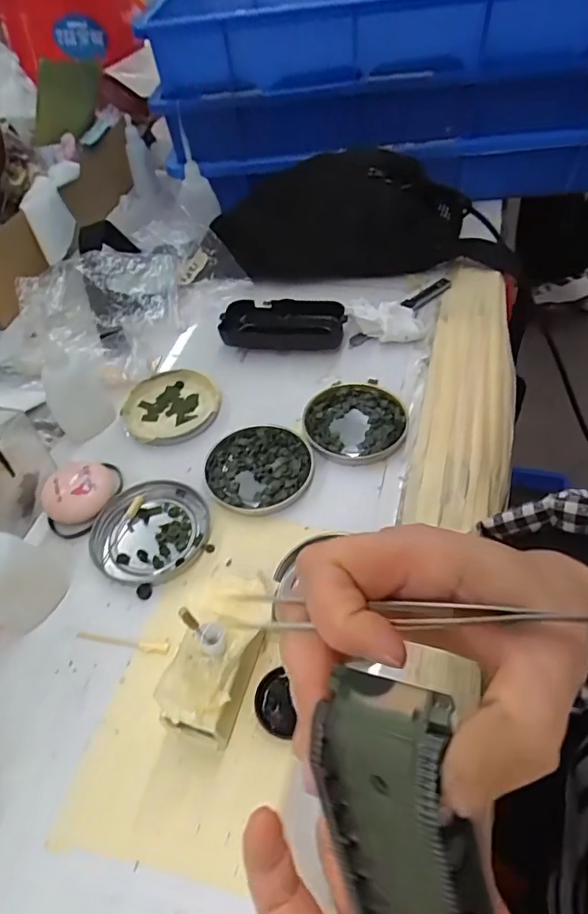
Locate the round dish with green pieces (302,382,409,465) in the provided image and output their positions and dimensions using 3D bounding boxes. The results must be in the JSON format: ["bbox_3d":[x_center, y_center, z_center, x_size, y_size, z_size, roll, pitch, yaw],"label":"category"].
[{"bbox_3d":[0.047,-0.029,0.406,0.076,0.008,0.080,-4,50,4],"label":"round dish with green pieces"}]

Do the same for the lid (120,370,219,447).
[{"bbox_3d":[-0.102,-0.042,0.433,0.079,0.011,0.075,-4,50,4],"label":"lid"}]

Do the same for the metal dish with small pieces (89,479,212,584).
[{"bbox_3d":[-0.097,0.049,0.358,0.074,0.009,0.075,-4,50,4],"label":"metal dish with small pieces"}]

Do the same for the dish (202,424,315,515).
[{"bbox_3d":[-0.027,0.008,0.383,0.078,0.008,0.076,-4,50,4],"label":"dish"}]

